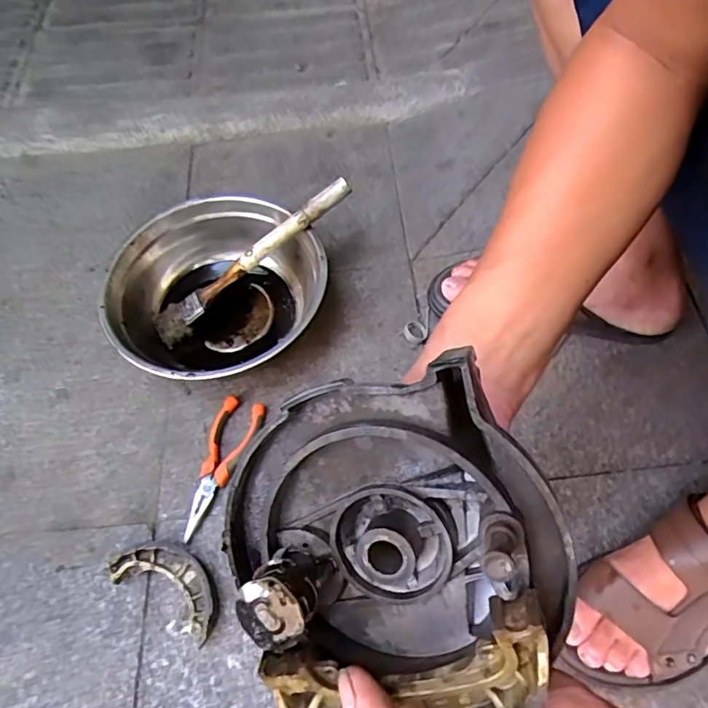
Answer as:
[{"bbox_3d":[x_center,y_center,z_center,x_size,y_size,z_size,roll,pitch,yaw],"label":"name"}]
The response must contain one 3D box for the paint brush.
[{"bbox_3d":[-0.123,-0.111,0.628,0.280,0.021,0.045,-37,63,6],"label":"paint brush"}]

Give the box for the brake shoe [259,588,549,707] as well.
[{"bbox_3d":[0.023,0.131,0.217,0.117,0.043,0.042,-20,58,19],"label":"brake shoe"}]

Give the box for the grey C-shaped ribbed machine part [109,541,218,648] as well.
[{"bbox_3d":[-0.168,0.216,0.505,0.112,0.025,0.056,30,65,18],"label":"grey C-shaped ribbed machine part"}]

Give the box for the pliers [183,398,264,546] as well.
[{"bbox_3d":[-0.143,0.115,0.565,0.047,0.015,0.149,16,62,11],"label":"pliers"}]

